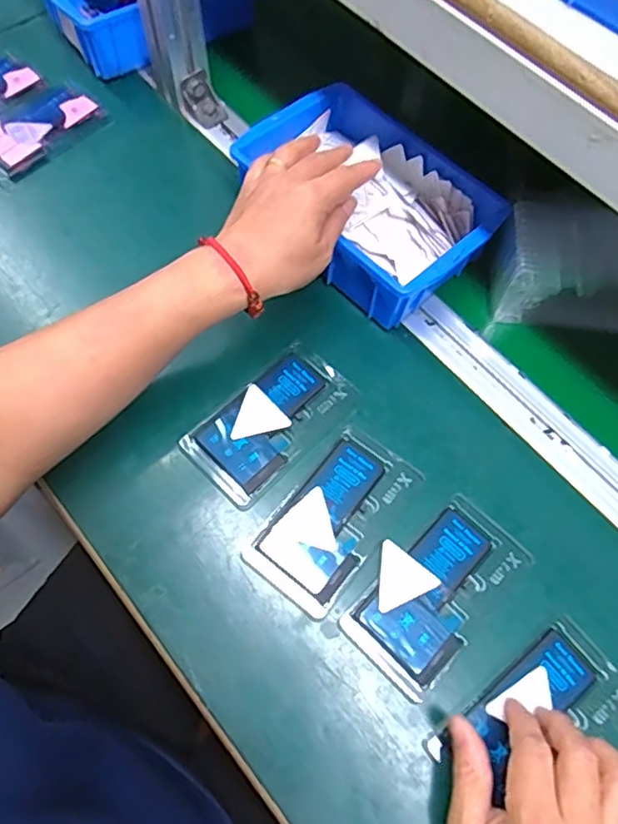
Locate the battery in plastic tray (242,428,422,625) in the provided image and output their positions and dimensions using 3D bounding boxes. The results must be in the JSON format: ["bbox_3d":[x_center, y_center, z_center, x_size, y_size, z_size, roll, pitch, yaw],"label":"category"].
[{"bbox_3d":[0.017,0.074,0.421,0.068,0.006,0.125,35,68,13],"label":"battery in plastic tray"}]

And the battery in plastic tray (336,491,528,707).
[{"bbox_3d":[0.088,0.121,0.405,0.069,0.008,0.127,42,70,15],"label":"battery in plastic tray"}]

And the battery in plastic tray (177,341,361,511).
[{"bbox_3d":[-0.028,0.007,0.449,0.125,0.005,0.072,-40,73,-19],"label":"battery in plastic tray"}]

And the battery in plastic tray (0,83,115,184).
[{"bbox_3d":[-0.256,-0.269,0.561,0.121,0.010,0.074,-41,74,-19],"label":"battery in plastic tray"}]

